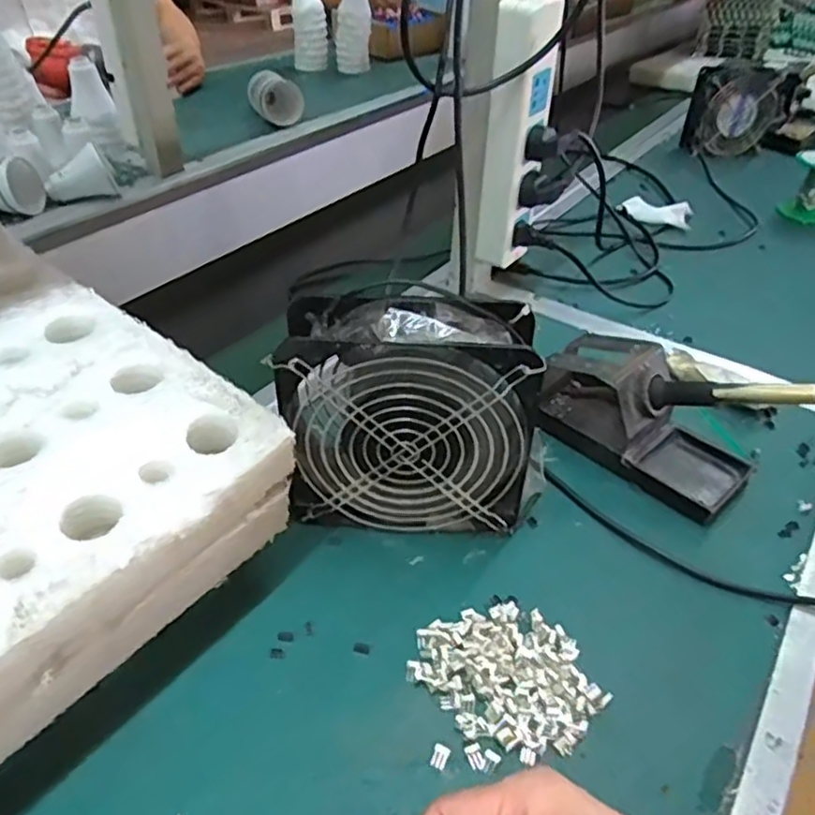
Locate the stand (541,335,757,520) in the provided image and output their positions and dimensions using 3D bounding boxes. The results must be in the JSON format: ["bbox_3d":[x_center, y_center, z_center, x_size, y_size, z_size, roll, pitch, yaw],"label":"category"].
[{"bbox_3d":[0.172,0.003,0.494,0.076,0.069,0.157,-30,49,-32],"label":"stand"}]

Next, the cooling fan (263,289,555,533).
[{"bbox_3d":[0.005,0.007,0.420,0.155,0.148,0.060,4,40,3],"label":"cooling fan"}]

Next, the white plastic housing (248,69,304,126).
[{"bbox_3d":[-0.215,-0.508,1.108,0.081,0.068,0.100,-13,42,-17],"label":"white plastic housing"}]

